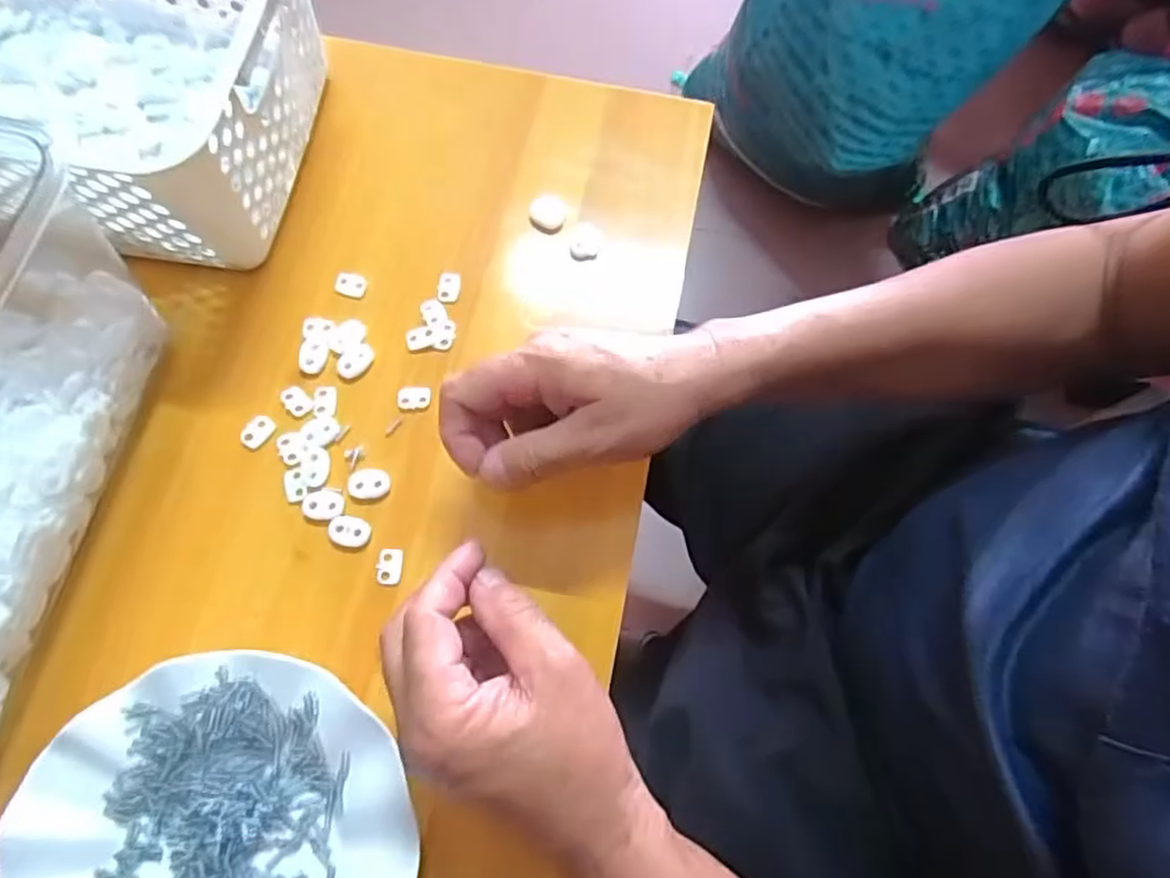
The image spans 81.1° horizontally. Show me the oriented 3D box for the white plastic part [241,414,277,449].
[{"bbox_3d":[-0.190,-0.005,0.396,0.014,0.004,0.019,34,74,10],"label":"white plastic part"}]

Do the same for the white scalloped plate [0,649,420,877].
[{"bbox_3d":[-0.169,0.197,0.317,0.176,0.022,0.178,0,71,-1],"label":"white scalloped plate"}]

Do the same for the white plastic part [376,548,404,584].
[{"bbox_3d":[-0.107,0.069,0.372,0.014,0.004,0.020,0,71,-1],"label":"white plastic part"}]

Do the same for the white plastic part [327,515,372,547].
[{"bbox_3d":[-0.131,0.051,0.379,0.023,0.004,0.016,12,71,3],"label":"white plastic part"}]

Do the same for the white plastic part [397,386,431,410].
[{"bbox_3d":[-0.101,-0.025,0.404,0.019,0.004,0.015,0,71,-1],"label":"white plastic part"}]

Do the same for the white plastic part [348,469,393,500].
[{"bbox_3d":[-0.122,0.025,0.386,0.023,0.004,0.018,4,71,0],"label":"white plastic part"}]

